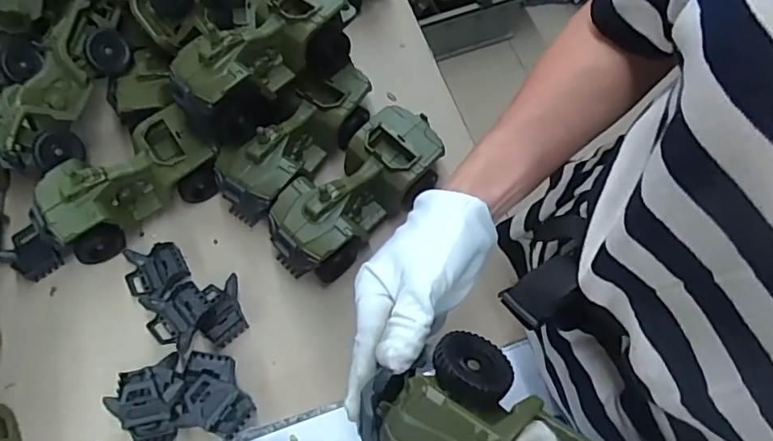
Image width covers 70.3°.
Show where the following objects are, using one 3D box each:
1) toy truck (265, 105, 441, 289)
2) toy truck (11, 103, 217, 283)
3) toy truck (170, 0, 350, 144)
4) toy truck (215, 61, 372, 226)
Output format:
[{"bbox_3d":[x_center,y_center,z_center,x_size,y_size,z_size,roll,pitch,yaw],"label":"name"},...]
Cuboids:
[{"bbox_3d":[-0.030,-0.025,0.537,0.187,0.078,0.081,-43,71,-16],"label":"toy truck"},{"bbox_3d":[-0.286,-0.032,0.547,0.220,0.080,0.113,-34,69,-13],"label":"toy truck"},{"bbox_3d":[-0.119,-0.157,0.531,0.086,0.074,0.183,42,73,17],"label":"toy truck"},{"bbox_3d":[-0.087,-0.076,0.561,0.072,0.079,0.184,41,73,18],"label":"toy truck"}]

